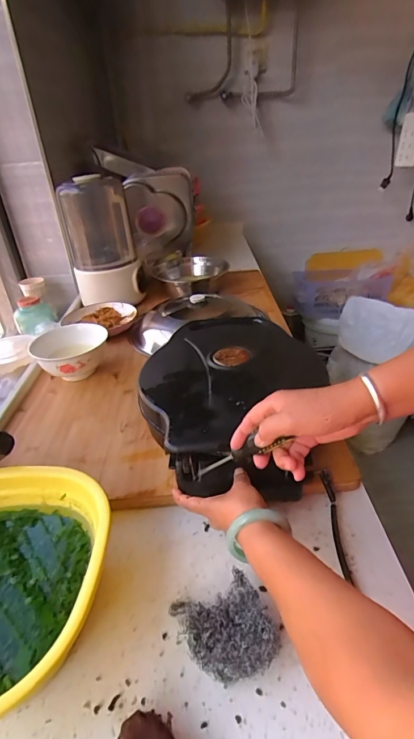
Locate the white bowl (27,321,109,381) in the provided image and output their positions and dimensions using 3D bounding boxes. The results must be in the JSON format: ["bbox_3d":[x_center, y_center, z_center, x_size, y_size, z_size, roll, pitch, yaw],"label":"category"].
[{"bbox_3d":[-0.276,-0.029,0.786,0.141,0.077,0.134,-3,35,2],"label":"white bowl"}]

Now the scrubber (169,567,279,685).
[{"bbox_3d":[0.018,0.260,0.381,0.086,0.044,0.096,-17,37,-17],"label":"scrubber"}]

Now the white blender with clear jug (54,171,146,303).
[{"bbox_3d":[-0.284,-0.344,1.026,0.178,0.313,0.167,-14,34,-15],"label":"white blender with clear jug"}]

